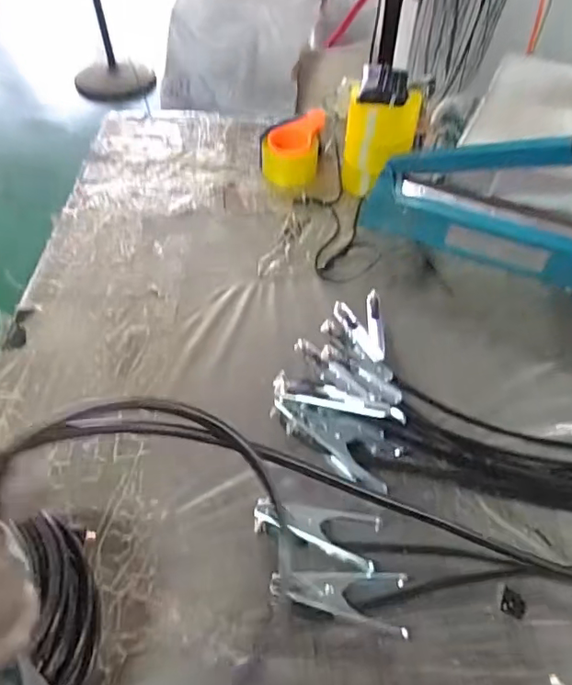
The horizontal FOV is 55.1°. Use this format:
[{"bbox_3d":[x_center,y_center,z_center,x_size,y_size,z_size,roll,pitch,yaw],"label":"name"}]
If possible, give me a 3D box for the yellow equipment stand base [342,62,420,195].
[{"bbox_3d":[0.163,-0.360,0.939,0.111,0.192,0.112,1,51,-1],"label":"yellow equipment stand base"}]

